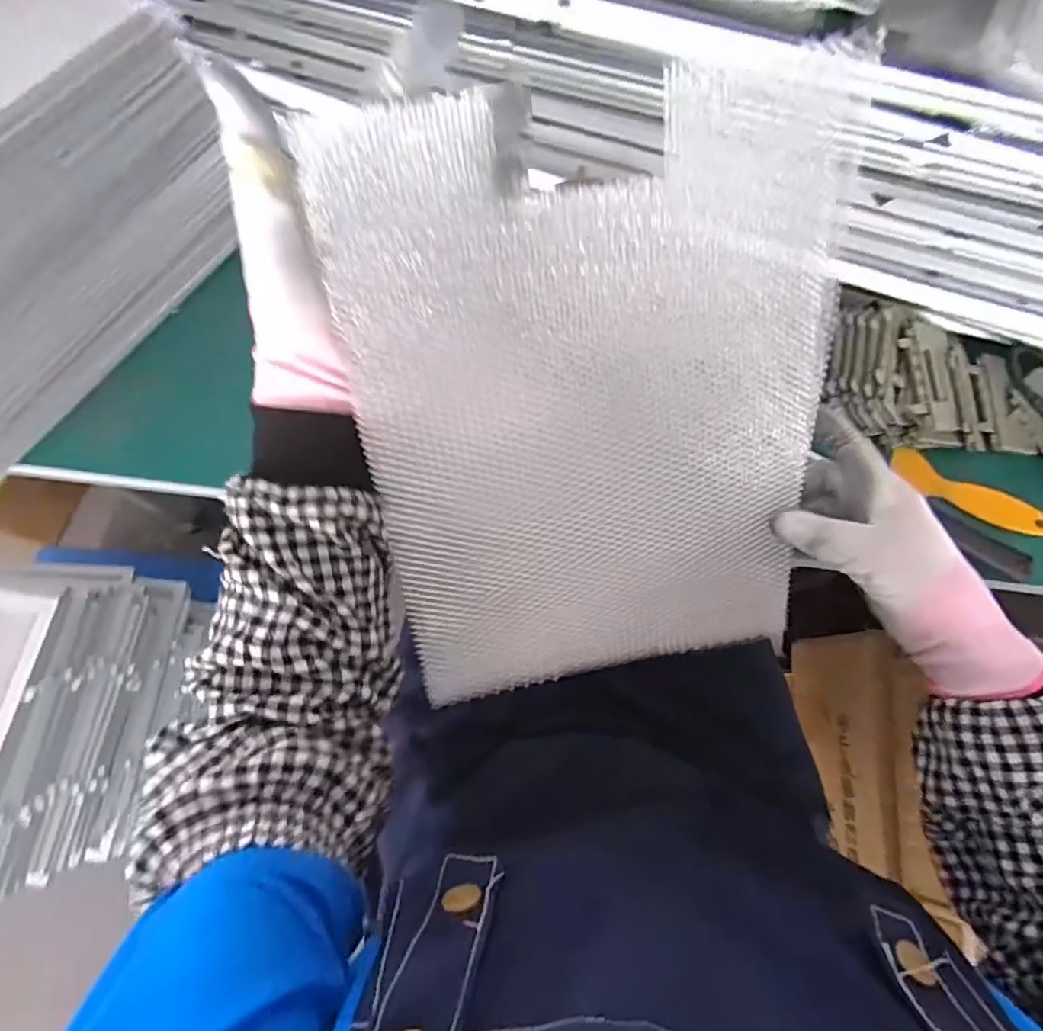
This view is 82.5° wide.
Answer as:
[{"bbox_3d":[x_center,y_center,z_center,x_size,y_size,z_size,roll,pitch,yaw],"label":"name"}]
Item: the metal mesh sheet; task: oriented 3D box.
[{"bbox_3d":[0.049,-0.046,0.339,0.261,0.015,0.327,-10,118,-6],"label":"metal mesh sheet"}]

